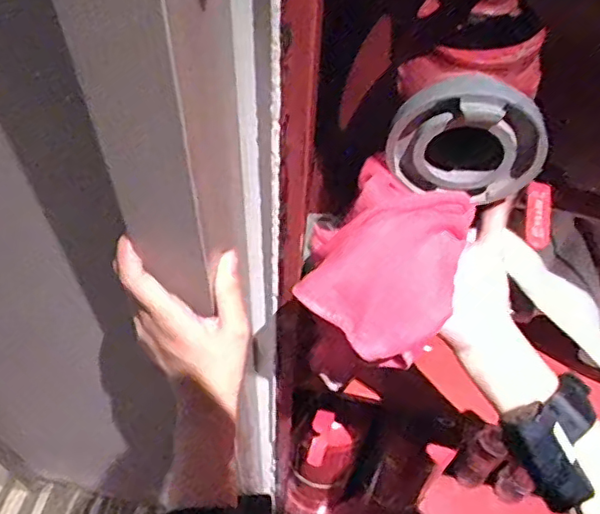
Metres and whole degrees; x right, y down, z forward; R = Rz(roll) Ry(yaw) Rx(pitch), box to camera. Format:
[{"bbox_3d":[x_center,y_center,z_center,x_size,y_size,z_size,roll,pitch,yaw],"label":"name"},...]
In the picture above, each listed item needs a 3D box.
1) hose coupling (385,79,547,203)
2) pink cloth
[{"bbox_3d":[0.114,-0.081,0.412,0.101,0.091,0.032,2,55,-1],"label":"hose coupling"},{"bbox_3d":[0.059,0.003,0.435,0.103,0.069,0.114,19,56,12],"label":"pink cloth"}]

